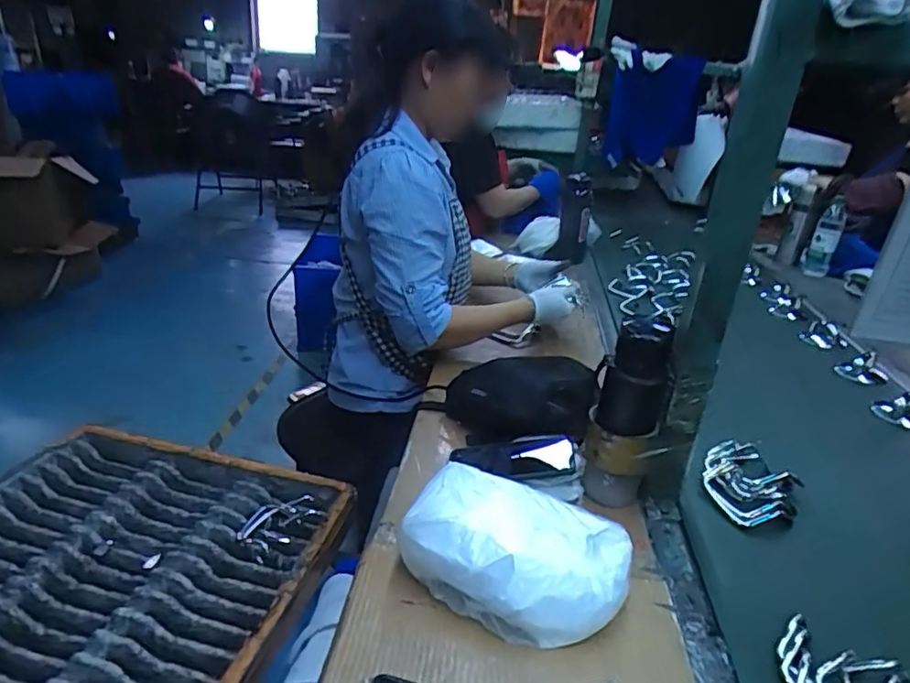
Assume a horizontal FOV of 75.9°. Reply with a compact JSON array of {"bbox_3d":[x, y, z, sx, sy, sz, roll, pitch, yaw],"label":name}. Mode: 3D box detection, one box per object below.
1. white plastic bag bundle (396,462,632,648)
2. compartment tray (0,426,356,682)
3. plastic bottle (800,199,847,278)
[{"bbox_3d":[0.060,0.211,0.585,0.208,0.084,0.127,13,27,18],"label":"white plastic bag bundle"},{"bbox_3d":[-0.492,0.331,0.814,0.540,0.052,0.549,9,26,10],"label":"compartment tray"},{"bbox_3d":[1.045,-0.296,1.648,0.076,0.195,0.060,14,27,20],"label":"plastic bottle"}]

